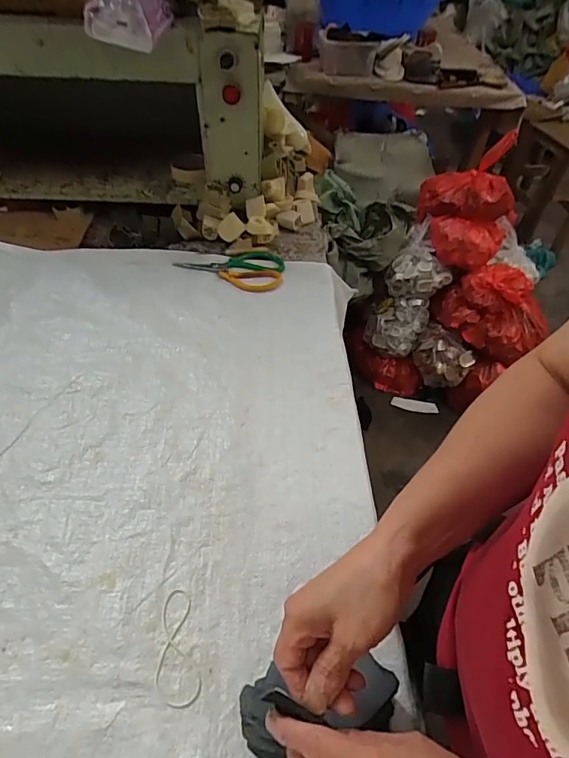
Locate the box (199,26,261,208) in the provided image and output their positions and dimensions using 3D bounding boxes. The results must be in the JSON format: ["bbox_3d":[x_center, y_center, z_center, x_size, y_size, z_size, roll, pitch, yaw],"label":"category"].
[{"bbox_3d":[-0.087,-0.419,0.748,0.097,0.245,0.042,-3,50,-9],"label":"box"}]

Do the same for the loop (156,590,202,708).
[{"bbox_3d":[-0.104,0.255,0.432,0.039,0.004,0.099,-10,52,-12],"label":"loop"}]

